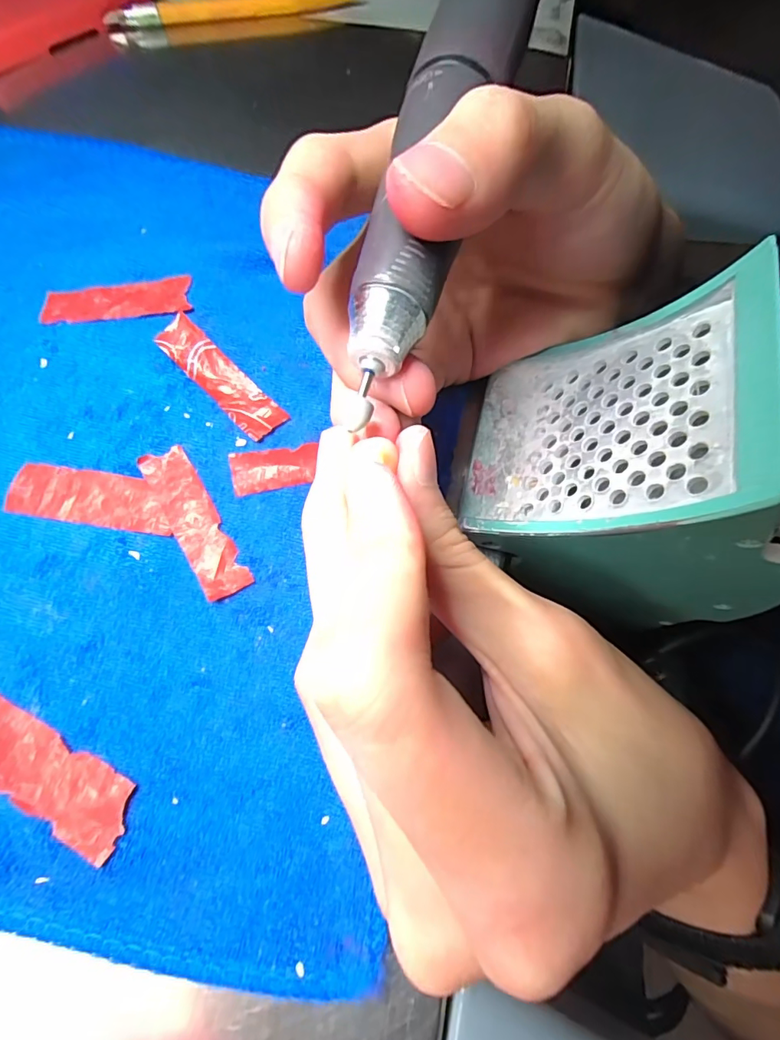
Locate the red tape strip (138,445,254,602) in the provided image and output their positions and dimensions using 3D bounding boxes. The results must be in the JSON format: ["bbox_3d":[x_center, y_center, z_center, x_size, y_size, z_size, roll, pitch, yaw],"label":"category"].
[{"bbox_3d":[-0.067,0.000,0.160,0.015,0.004,0.058,-30,75,-11],"label":"red tape strip"}]

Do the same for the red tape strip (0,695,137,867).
[{"bbox_3d":[-0.099,0.072,0.133,0.057,0.004,0.019,27,66,8],"label":"red tape strip"}]

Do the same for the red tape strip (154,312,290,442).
[{"bbox_3d":[-0.065,-0.054,0.176,0.058,0.008,0.016,42,75,13],"label":"red tape strip"}]

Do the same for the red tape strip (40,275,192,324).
[{"bbox_3d":[-0.111,-0.090,0.187,0.058,0.004,0.016,-6,71,-3],"label":"red tape strip"}]

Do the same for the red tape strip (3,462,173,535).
[{"bbox_3d":[-0.103,-0.008,0.161,0.057,0.004,0.019,8,71,2],"label":"red tape strip"}]

